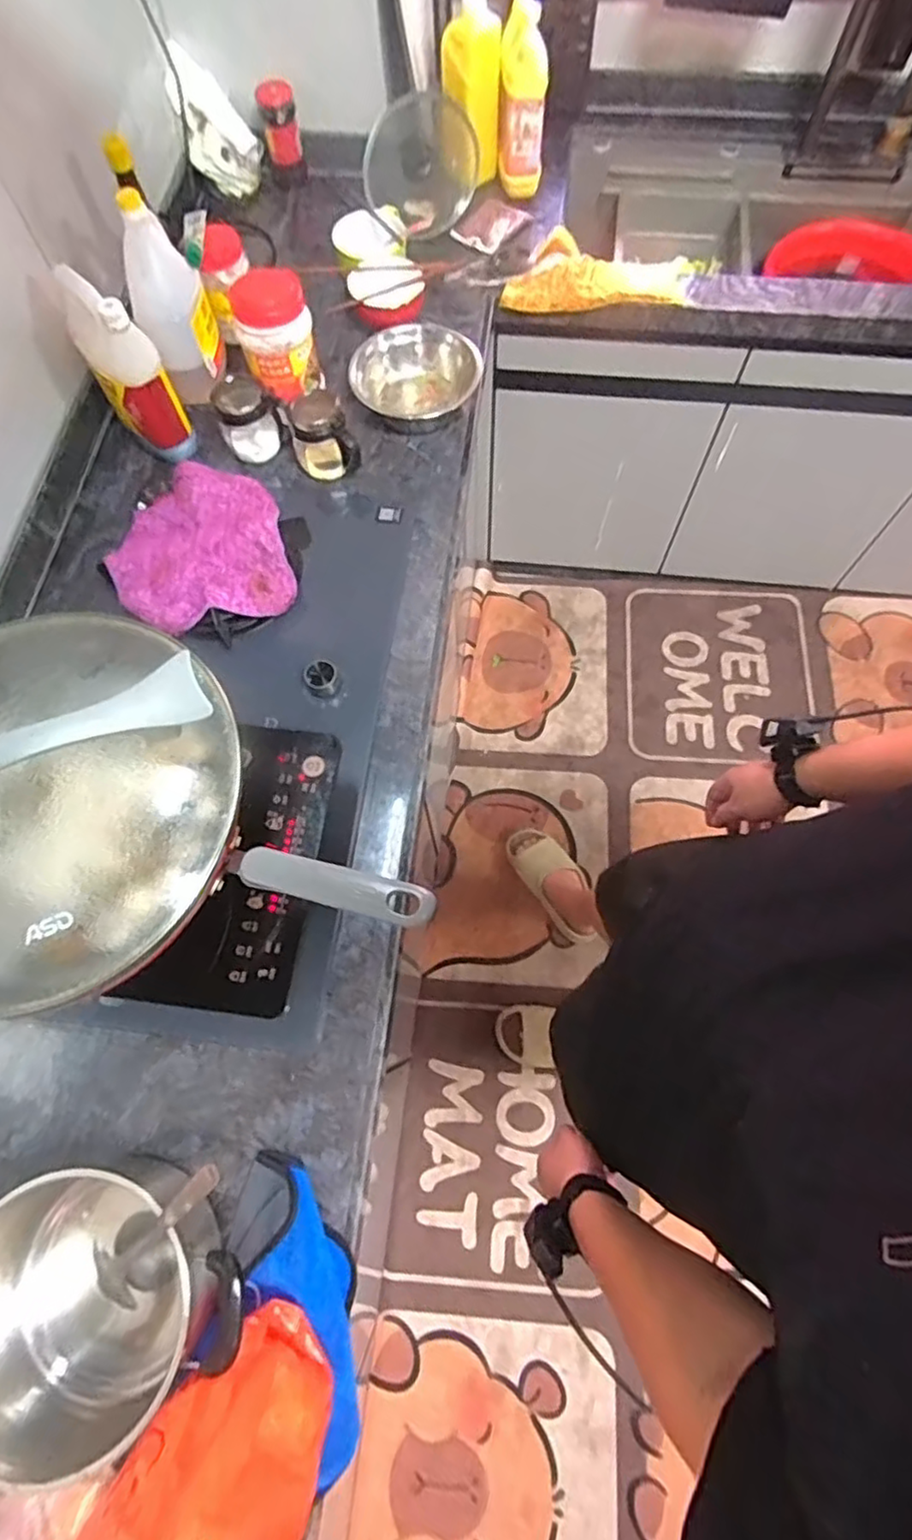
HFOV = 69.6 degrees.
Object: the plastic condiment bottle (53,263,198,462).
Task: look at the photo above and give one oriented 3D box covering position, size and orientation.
[{"bbox_3d":[-0.450,-0.547,0.913,0.086,0.225,0.118,-28,71,-9],"label":"plastic condiment bottle"}]

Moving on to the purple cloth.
[{"bbox_3d":[-0.344,-0.299,0.879,0.217,0.042,0.235,-19,69,-6],"label":"purple cloth"}]

